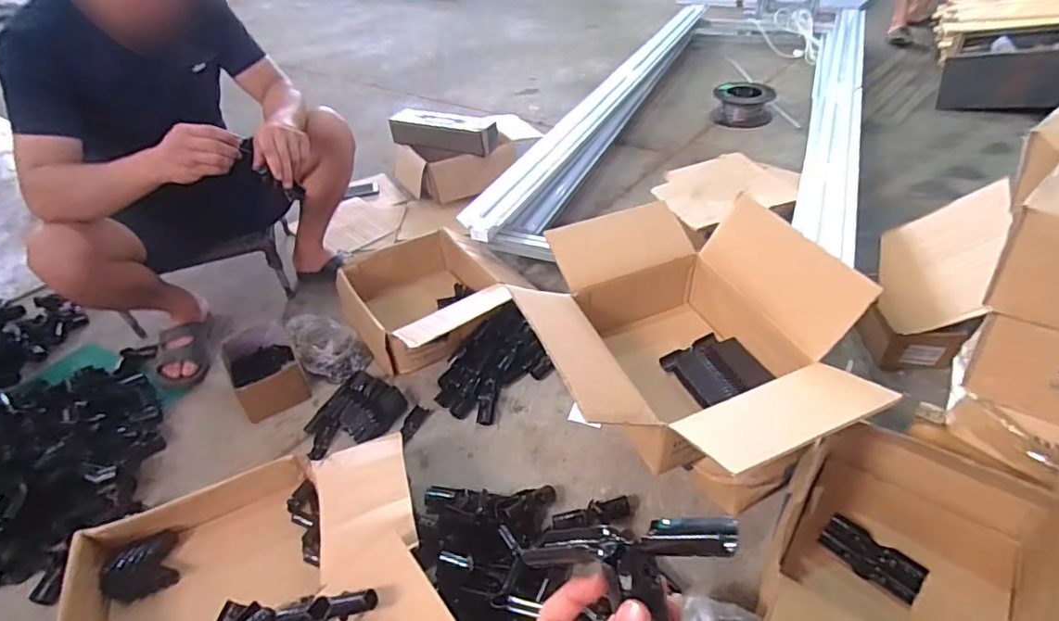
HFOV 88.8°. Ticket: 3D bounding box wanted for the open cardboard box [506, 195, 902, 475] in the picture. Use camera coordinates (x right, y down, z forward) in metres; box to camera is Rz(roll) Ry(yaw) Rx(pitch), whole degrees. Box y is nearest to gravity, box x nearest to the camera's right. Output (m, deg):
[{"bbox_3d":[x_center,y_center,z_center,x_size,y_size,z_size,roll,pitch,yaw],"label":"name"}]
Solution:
[{"bbox_3d":[0.236,0.051,0.873,0.447,0.233,0.511,-17,40,-13],"label":"open cardboard box"}]

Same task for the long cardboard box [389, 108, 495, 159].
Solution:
[{"bbox_3d":[-0.300,-0.620,1.855,0.391,0.093,0.121,13,42,21],"label":"long cardboard box"}]

